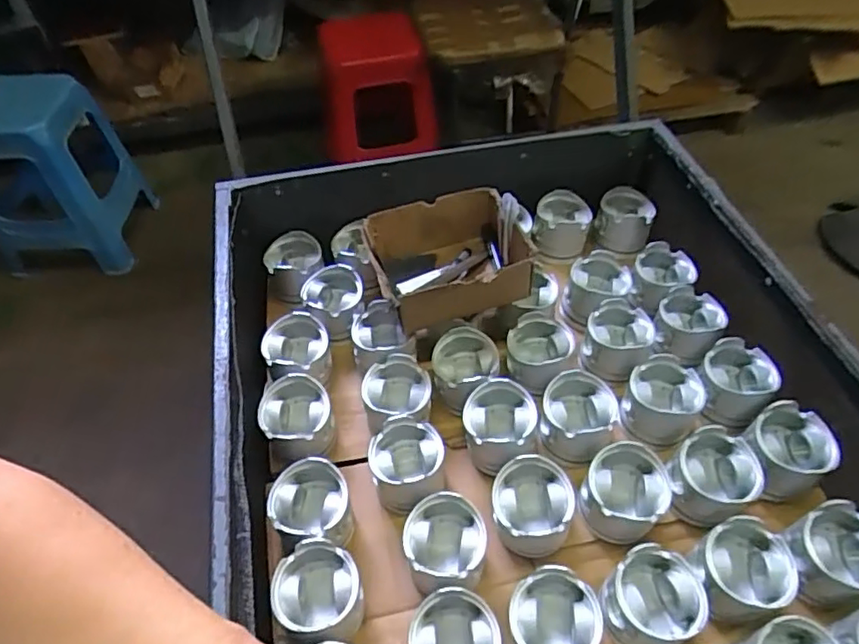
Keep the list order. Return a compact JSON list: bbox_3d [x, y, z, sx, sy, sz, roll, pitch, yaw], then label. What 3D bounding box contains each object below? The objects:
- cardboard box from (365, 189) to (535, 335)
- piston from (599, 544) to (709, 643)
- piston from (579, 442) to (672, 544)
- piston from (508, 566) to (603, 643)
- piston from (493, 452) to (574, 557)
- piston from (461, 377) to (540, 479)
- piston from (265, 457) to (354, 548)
[{"bbox_3d":[0.027,-0.086,0.858,0.204,0.108,0.167,-12,51,-8],"label":"cardboard box"},{"bbox_3d":[0.240,0.307,0.647,0.096,0.077,0.090,-1,50,1],"label":"piston"},{"bbox_3d":[0.231,0.208,0.715,0.090,0.084,0.104,22,54,18],"label":"piston"},{"bbox_3d":[0.130,0.321,0.638,0.092,0.079,0.093,-2,50,0],"label":"piston"},{"bbox_3d":[0.121,0.217,0.710,0.089,0.074,0.093,-1,50,1],"label":"piston"},{"bbox_3d":[0.092,0.139,0.776,0.090,0.075,0.096,-1,50,1],"label":"piston"},{"bbox_3d":[-0.142,0.228,0.718,0.091,0.077,0.092,-1,50,1],"label":"piston"}]

